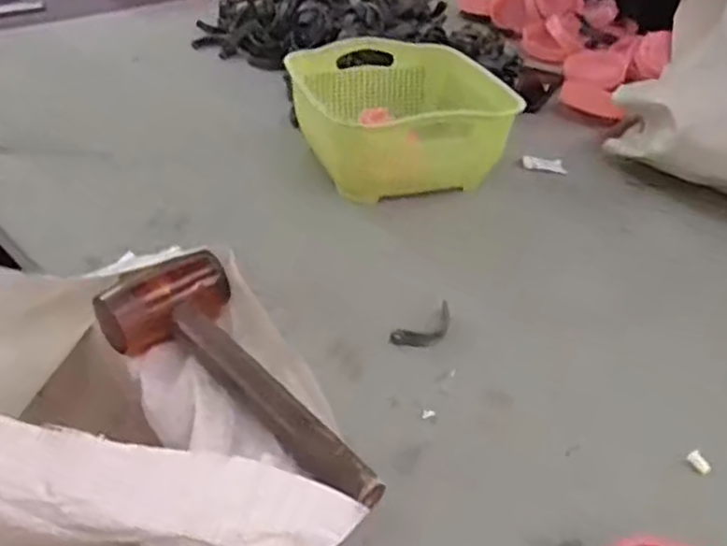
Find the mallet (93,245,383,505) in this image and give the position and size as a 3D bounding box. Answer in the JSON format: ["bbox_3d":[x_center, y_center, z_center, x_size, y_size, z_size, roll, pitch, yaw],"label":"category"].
[{"bbox_3d":[-0.091,0.076,0.531,0.104,0.047,0.271,-24,43,-34],"label":"mallet"}]

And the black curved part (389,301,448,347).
[{"bbox_3d":[0.057,0.048,0.629,0.031,0.004,0.074,30,43,33],"label":"black curved part"}]

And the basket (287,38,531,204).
[{"bbox_3d":[0.037,-0.188,0.875,0.221,0.103,0.239,-7,36,-15],"label":"basket"}]

